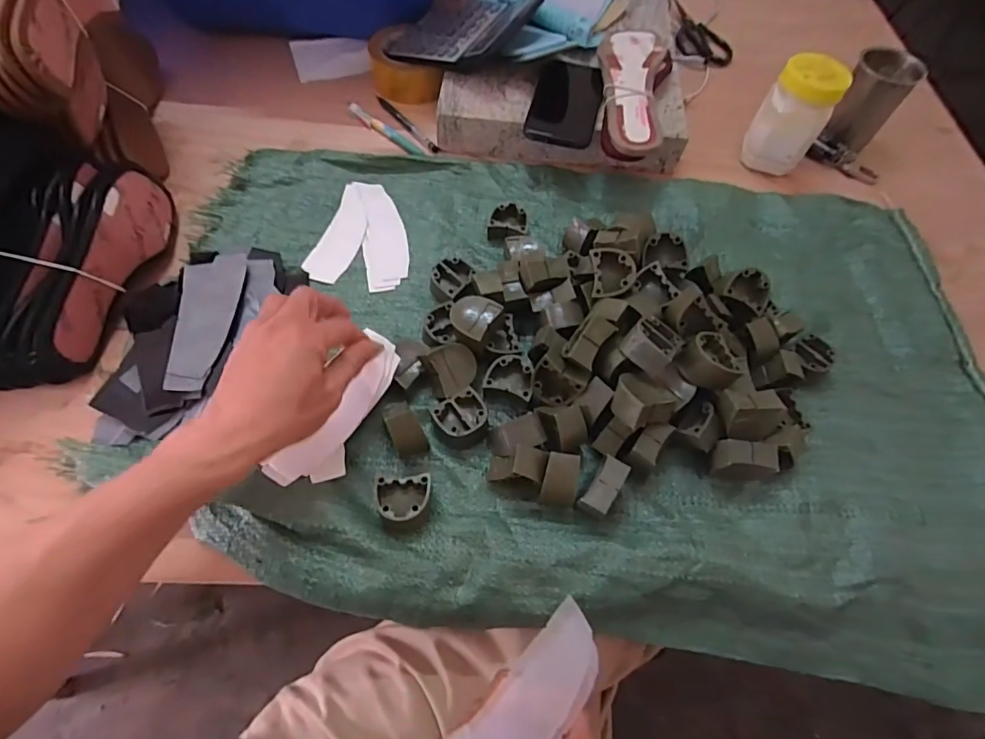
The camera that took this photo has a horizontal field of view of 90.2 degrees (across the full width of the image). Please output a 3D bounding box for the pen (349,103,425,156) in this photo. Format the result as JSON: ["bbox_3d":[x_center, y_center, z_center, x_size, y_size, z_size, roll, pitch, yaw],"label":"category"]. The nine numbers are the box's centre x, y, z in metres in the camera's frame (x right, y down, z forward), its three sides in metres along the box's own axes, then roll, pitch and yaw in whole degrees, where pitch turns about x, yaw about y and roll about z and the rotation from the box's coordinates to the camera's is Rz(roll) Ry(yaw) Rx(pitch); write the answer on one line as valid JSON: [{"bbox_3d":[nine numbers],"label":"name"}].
[{"bbox_3d":[-0.137,-0.302,0.619,0.128,0.007,0.016,38,65,16],"label":"pen"}]

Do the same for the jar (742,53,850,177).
[{"bbox_3d":[0.351,-0.297,0.581,0.067,0.117,0.056,8,61,1],"label":"jar"}]

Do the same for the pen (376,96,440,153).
[{"bbox_3d":[-0.111,-0.315,0.630,0.012,0.010,0.126,-35,69,-20],"label":"pen"}]

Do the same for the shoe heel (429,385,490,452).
[{"bbox_3d":[-0.026,0.045,0.430,0.044,0.025,0.043,-27,66,-17],"label":"shoe heel"}]

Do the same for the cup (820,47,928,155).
[{"bbox_3d":[0.469,-0.334,0.617,0.066,0.094,0.075,26,63,10],"label":"cup"}]

